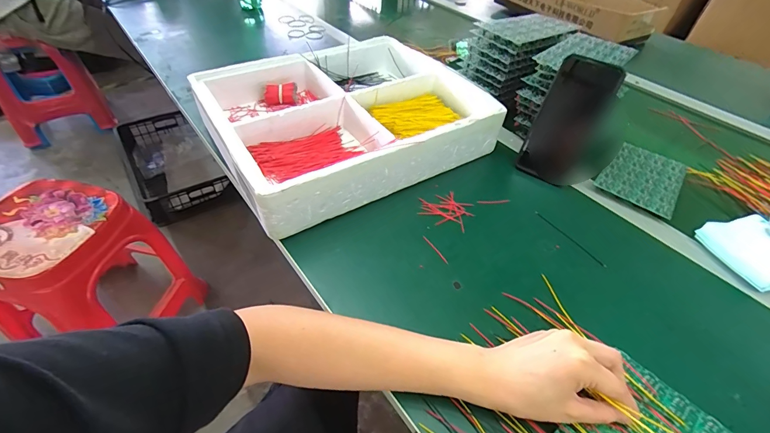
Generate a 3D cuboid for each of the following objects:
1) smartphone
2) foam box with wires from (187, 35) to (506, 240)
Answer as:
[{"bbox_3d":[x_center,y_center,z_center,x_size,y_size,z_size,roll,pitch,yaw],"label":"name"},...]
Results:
[{"bbox_3d":[0.260,-0.131,0.521,0.084,0.171,0.013,21,33,6],"label":"smartphone"},{"bbox_3d":[-0.065,-0.165,0.576,0.368,0.084,0.330,-23,51,-24],"label":"foam box with wires"}]

